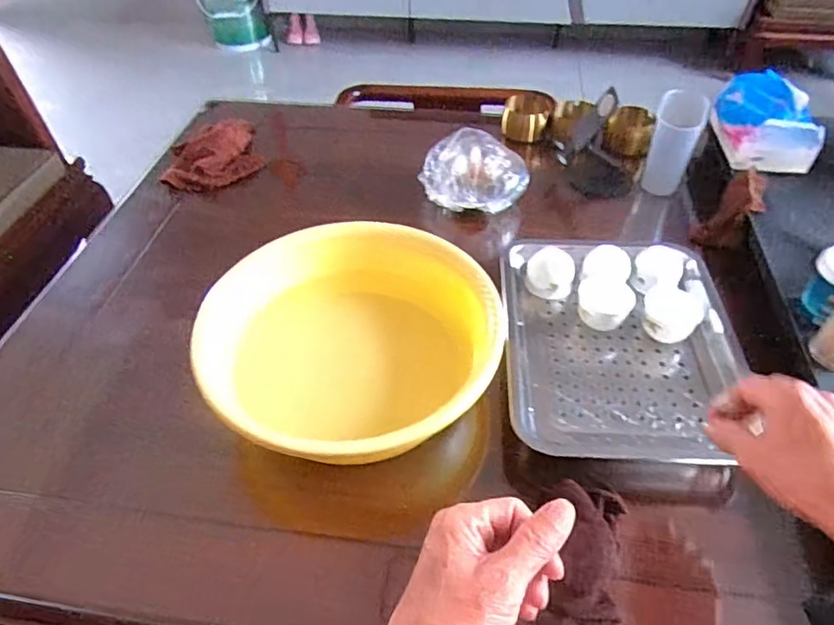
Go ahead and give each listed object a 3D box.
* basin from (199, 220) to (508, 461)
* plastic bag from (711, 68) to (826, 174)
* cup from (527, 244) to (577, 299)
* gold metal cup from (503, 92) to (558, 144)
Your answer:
[{"bbox_3d":[-0.061,0.037,0.581,0.285,0.114,0.265,-1,47,1],"label":"basin"},{"bbox_3d":[0.490,-0.274,0.795,0.110,0.084,0.141,3,47,4],"label":"plastic bag"},{"bbox_3d":[0.155,-0.049,0.654,0.052,0.044,0.049,-1,47,1],"label":"cup"},{"bbox_3d":[0.187,-0.329,0.955,0.080,0.052,0.063,9,48,10],"label":"gold metal cup"}]

